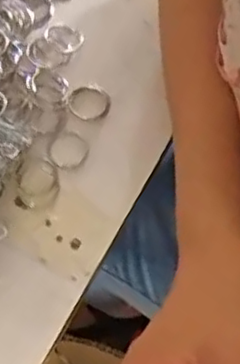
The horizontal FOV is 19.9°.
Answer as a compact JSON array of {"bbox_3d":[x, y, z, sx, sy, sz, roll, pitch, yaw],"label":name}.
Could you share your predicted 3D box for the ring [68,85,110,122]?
[{"bbox_3d":[-0.019,-0.051,0.427,0.026,0.005,0.028,1,67,-2],"label":"ring"}]

